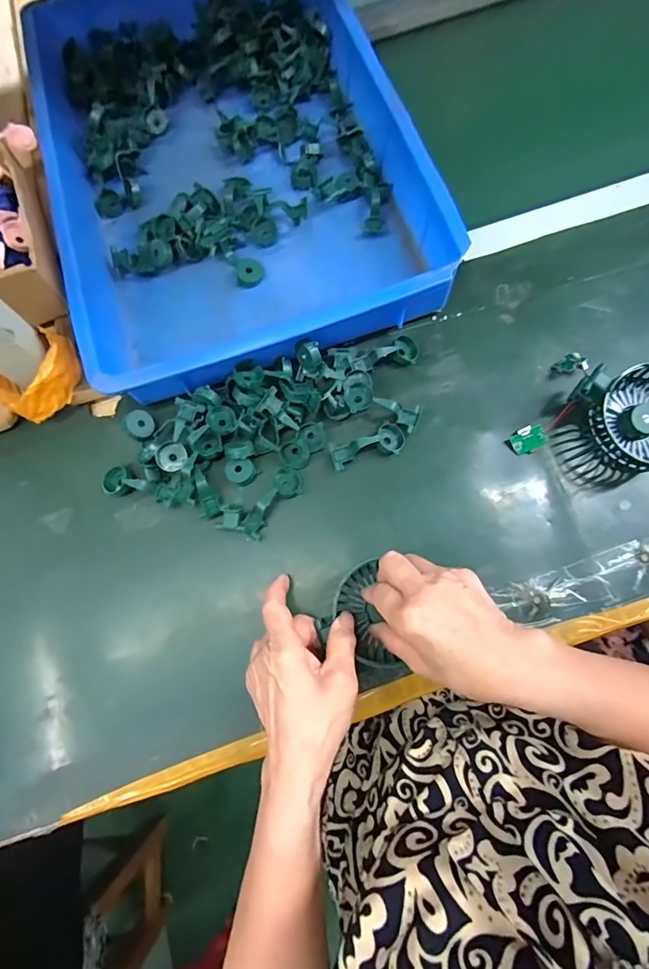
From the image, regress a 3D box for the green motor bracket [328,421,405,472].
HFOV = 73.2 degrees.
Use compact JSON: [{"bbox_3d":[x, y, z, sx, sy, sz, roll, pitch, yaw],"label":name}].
[{"bbox_3d":[0.042,-0.038,0.425,0.073,0.014,0.032,-21,75,-2],"label":"green motor bracket"}]

